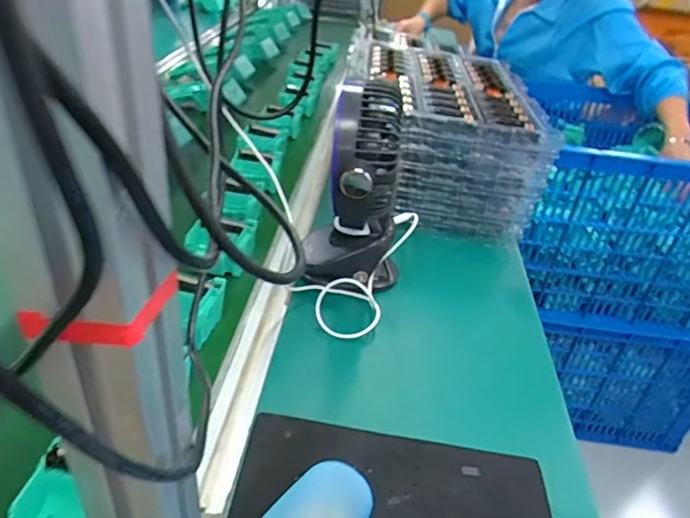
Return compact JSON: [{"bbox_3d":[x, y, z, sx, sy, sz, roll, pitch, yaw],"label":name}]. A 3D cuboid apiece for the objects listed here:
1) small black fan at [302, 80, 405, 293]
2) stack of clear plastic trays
[{"bbox_3d":[0.017,-0.054,0.571,0.109,0.215,0.113,9,35,1],"label":"small black fan"},{"bbox_3d":[0.157,-0.201,0.844,0.240,0.159,0.337,7,35,-3],"label":"stack of clear plastic trays"}]

